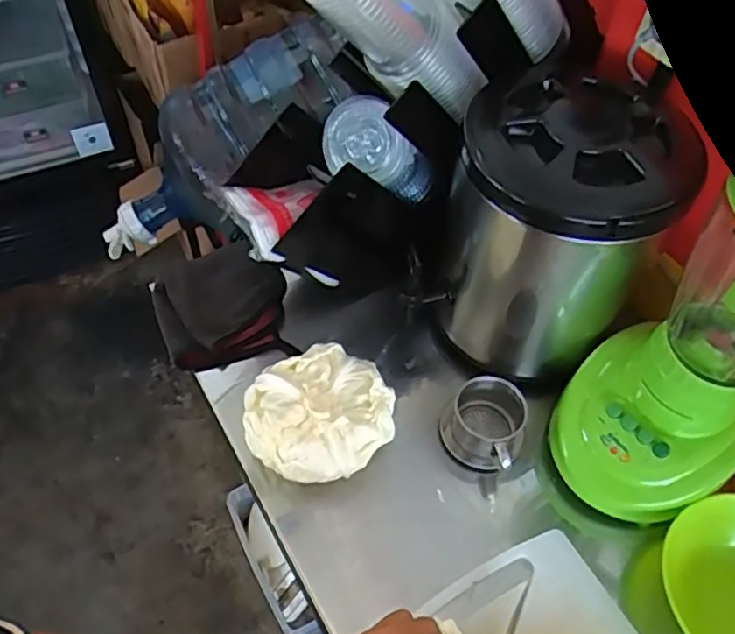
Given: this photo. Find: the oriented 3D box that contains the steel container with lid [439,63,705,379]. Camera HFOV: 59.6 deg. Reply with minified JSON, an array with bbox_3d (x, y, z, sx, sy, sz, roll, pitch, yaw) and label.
[{"bbox_3d":[0.200,-0.105,0.693,0.207,0.265,0.214,2,53,-2],"label":"steel container with lid"}]

